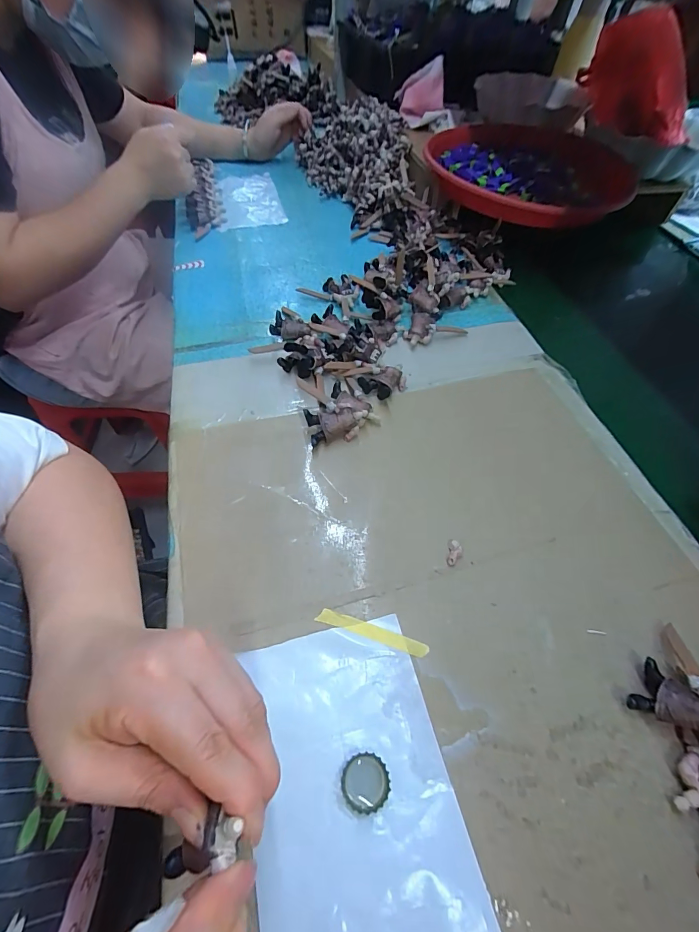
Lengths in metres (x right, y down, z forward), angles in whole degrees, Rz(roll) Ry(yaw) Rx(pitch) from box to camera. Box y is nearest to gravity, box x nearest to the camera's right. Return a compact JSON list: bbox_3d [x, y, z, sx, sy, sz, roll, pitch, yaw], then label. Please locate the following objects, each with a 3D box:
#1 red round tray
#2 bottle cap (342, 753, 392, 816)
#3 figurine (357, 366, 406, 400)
[{"bbox_3d":[0.262,-0.419,0.551,0.272,0.046,0.272,1,57,-1],"label":"red round tray"},{"bbox_3d":[0.010,0.191,0.231,0.028,0.006,0.028,0,57,-2],"label":"bottle cap"},{"bbox_3d":[0.038,-0.092,0.421,0.038,0.018,0.049,38,64,21],"label":"figurine"}]

